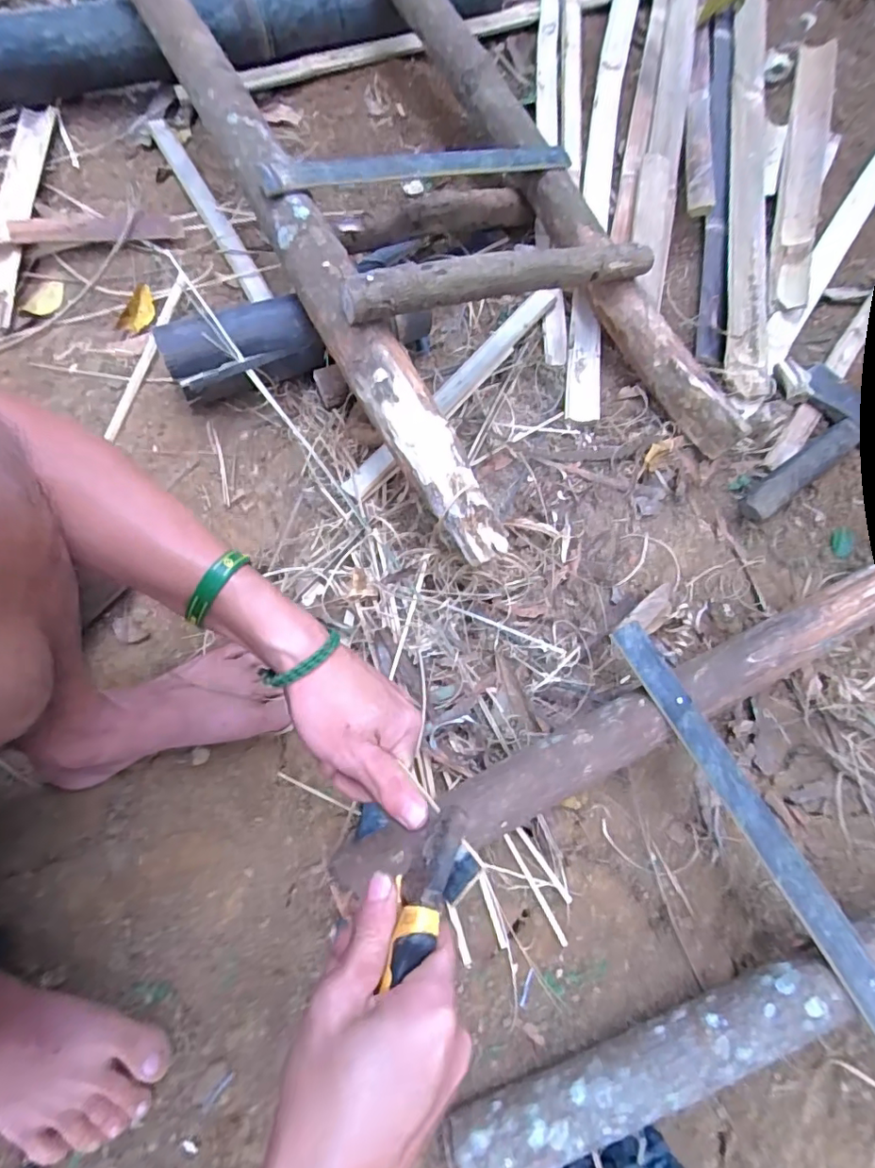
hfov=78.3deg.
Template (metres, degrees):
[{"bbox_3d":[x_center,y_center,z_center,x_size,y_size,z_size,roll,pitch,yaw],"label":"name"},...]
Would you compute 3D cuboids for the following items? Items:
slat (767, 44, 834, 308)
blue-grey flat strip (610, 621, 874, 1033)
[{"bbox_3d":[0.567,-0.650,0.828,0.056,0.019,0.587,17,71,4],"label":"slat"},{"bbox_3d":[0.272,0.209,0.444,0.033,0.009,0.401,-27,71,-11],"label":"blue-grey flat strip"}]

